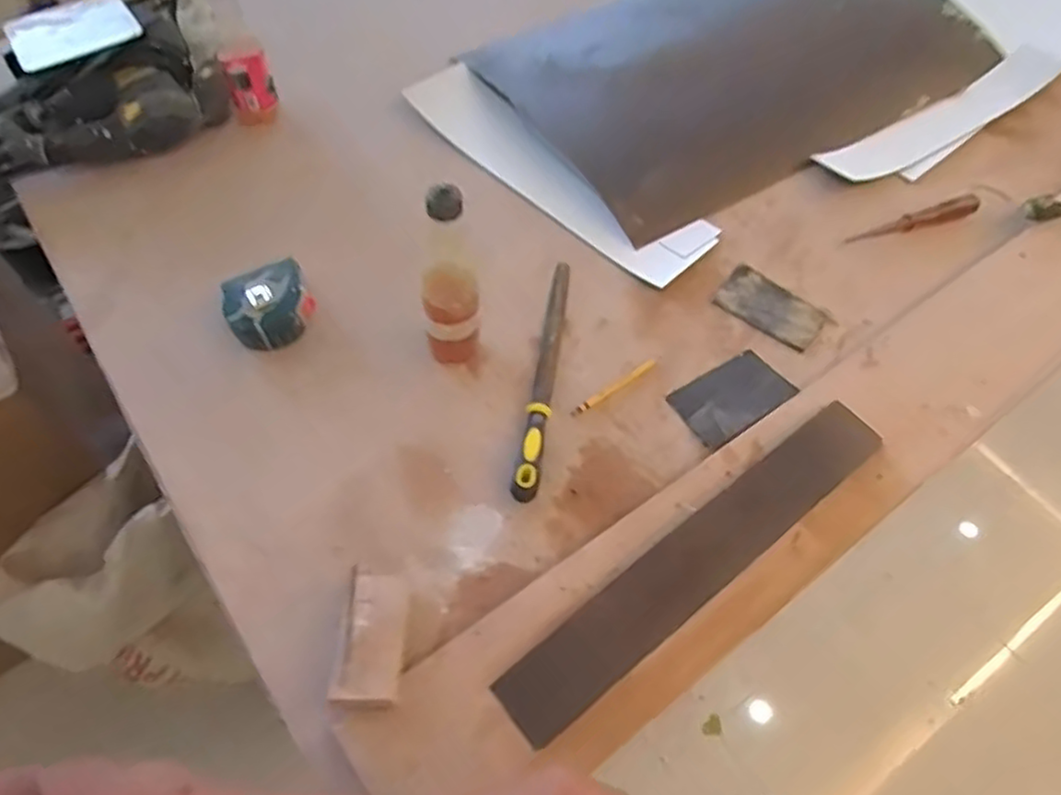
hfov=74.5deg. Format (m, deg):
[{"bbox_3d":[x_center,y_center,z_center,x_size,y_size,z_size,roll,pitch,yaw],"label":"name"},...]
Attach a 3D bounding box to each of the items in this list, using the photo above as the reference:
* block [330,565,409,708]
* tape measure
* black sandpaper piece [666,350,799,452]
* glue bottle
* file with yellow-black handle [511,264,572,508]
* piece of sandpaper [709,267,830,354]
[{"bbox_3d":[-0.128,0.192,0.569,0.050,0.023,0.106,-1,45,-4],"label":"block"},{"bbox_3d":[-0.273,-0.095,0.730,0.085,0.045,0.085,-27,63,-18],"label":"tape measure"},{"bbox_3d":[0.213,0.000,0.731,0.120,0.008,0.079,-28,53,-18],"label":"black sandpaper piece"},{"bbox_3d":[-0.078,-0.106,0.655,0.057,0.208,0.054,-3,58,-5],"label":"glue bottle"},{"bbox_3d":[0.018,-0.034,0.727,0.023,0.026,0.300,10,58,3],"label":"file with yellow-black handle"},{"bbox_3d":[0.277,-0.105,0.799,0.116,0.006,0.076,35,62,17],"label":"piece of sandpaper"}]

